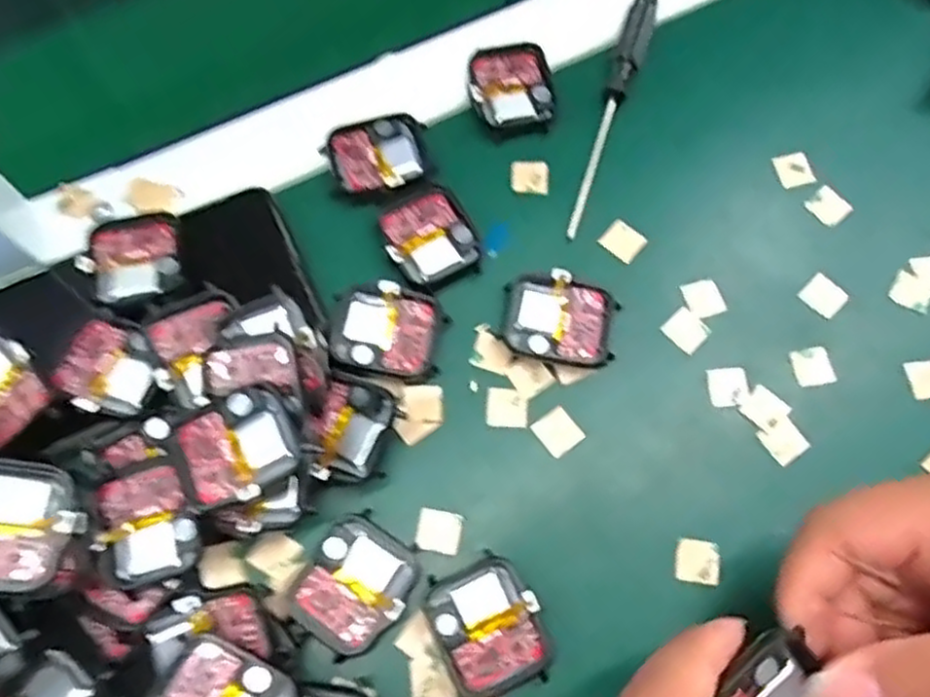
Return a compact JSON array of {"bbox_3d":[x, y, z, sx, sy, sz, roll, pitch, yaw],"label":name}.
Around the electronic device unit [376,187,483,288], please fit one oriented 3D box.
[{"bbox_3d":[-0.015,-0.047,0.318,0.037,0.008,0.042,-26,72,-9],"label":"electronic device unit"}]

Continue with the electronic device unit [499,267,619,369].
[{"bbox_3d":[0.039,-0.012,0.307,0.046,0.011,0.037,10,71,3],"label":"electronic device unit"}]

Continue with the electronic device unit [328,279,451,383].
[{"bbox_3d":[-0.032,-0.007,0.304,0.045,0.009,0.037,12,71,4],"label":"electronic device unit"}]

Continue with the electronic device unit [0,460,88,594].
[{"bbox_3d":[-0.148,0.058,0.241,0.040,0.008,0.042,15,54,-26],"label":"electronic device unit"}]

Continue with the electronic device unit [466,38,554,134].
[{"bbox_3d":[0.021,-0.121,0.344,0.038,0.010,0.043,-7,71,-3],"label":"electronic device unit"}]

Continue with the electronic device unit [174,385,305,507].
[{"bbox_3d":[-0.079,0.035,0.259,0.040,0.013,0.035,-26,73,-9],"label":"electronic device unit"}]

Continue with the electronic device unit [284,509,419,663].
[{"bbox_3d":[-0.040,0.087,0.272,0.038,0.012,0.043,35,74,11],"label":"electronic device unit"}]

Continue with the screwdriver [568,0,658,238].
[{"bbox_3d":[0.068,-0.110,0.339,0.013,0.016,0.128,16,71,6],"label":"screwdriver"}]

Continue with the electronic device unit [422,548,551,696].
[{"bbox_3d":[0.008,0.101,0.268,0.037,0.012,0.045,-25,72,-9],"label":"electronic device unit"}]

